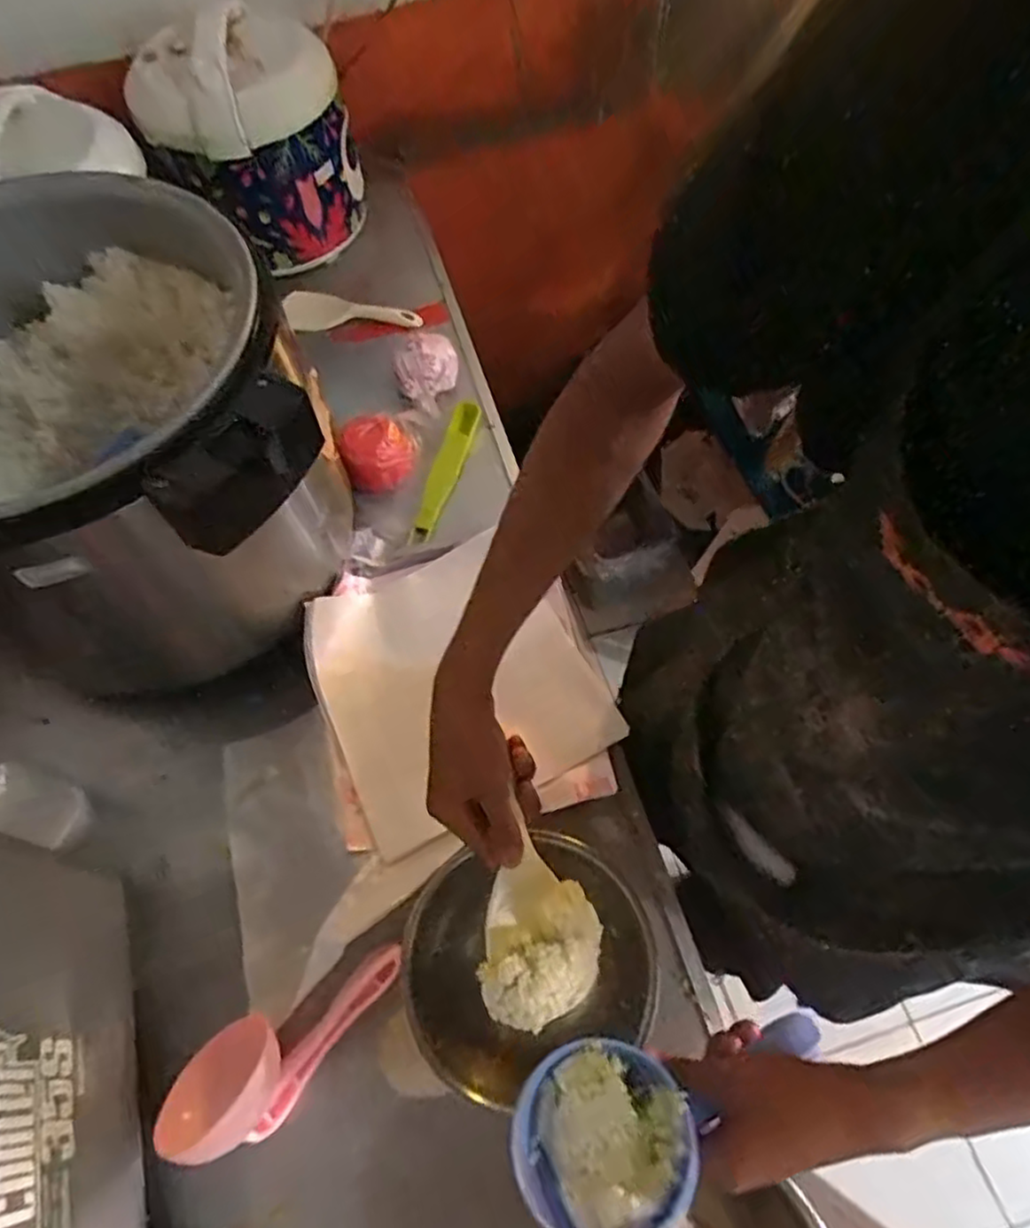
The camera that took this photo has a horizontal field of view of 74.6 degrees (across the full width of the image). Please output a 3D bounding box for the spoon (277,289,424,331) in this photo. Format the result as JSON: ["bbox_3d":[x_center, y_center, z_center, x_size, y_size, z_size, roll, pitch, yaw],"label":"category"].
[{"bbox_3d":[-0.225,-0.416,0.924,0.189,0.019,0.072,0,63,2],"label":"spoon"}]

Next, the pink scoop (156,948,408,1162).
[{"bbox_3d":[-0.178,0.344,0.528,0.196,0.054,0.080,-24,65,-10],"label":"pink scoop"}]

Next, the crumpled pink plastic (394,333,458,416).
[{"bbox_3d":[-0.108,-0.306,0.844,0.068,0.048,0.091,25,67,14],"label":"crumpled pink plastic"}]

